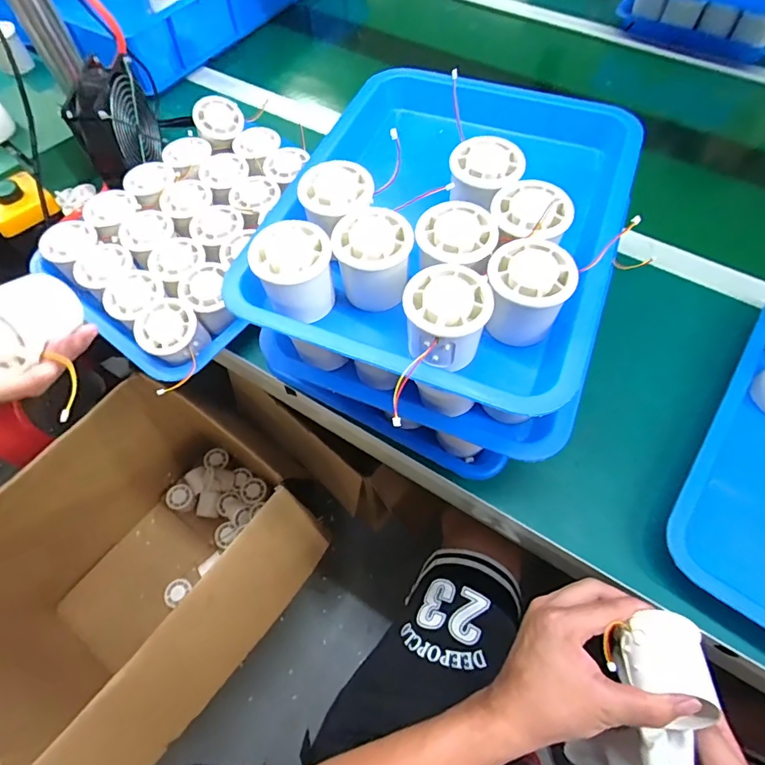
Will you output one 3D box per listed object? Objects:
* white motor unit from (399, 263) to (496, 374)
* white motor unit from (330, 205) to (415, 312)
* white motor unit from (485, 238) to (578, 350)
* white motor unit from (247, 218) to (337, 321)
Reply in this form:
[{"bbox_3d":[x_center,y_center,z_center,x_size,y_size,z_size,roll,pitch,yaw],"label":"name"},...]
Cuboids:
[{"bbox_3d":[0.042,-0.044,0.318,0.055,0.044,0.059,0,61,0],"label":"white motor unit"},{"bbox_3d":[-0.007,-0.091,0.348,0.055,0.049,0.059,6,62,3],"label":"white motor unit"},{"bbox_3d":[0.099,-0.062,0.326,0.055,0.049,0.056,0,61,0],"label":"white motor unit"},{"bbox_3d":[-0.065,-0.081,0.348,0.054,0.055,0.052,0,61,0],"label":"white motor unit"}]

